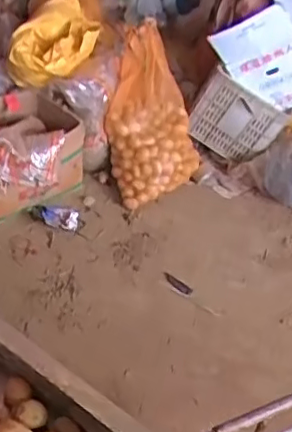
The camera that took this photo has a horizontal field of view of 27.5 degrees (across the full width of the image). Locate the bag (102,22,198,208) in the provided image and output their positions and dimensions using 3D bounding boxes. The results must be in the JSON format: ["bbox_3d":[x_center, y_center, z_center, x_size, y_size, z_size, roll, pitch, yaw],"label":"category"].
[{"bbox_3d":[0.007,-0.289,1.621,0.216,0.492,0.132,-3,-4,-8],"label":"bag"}]

